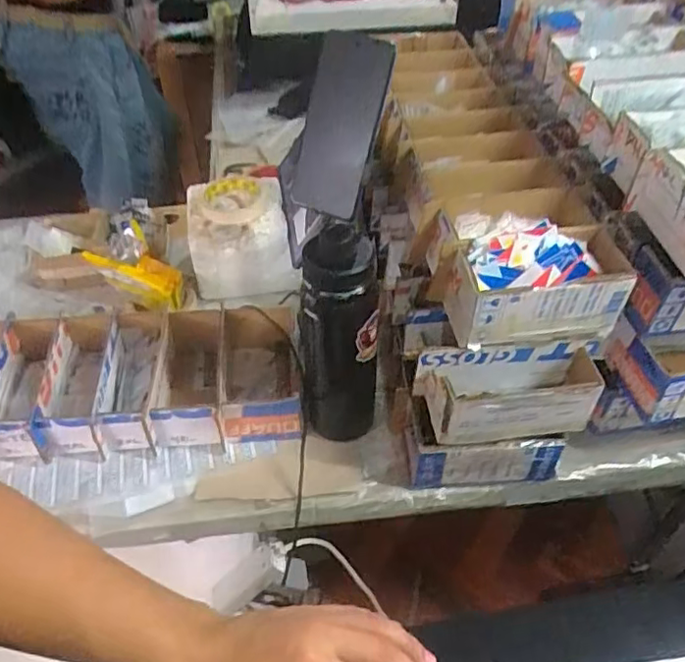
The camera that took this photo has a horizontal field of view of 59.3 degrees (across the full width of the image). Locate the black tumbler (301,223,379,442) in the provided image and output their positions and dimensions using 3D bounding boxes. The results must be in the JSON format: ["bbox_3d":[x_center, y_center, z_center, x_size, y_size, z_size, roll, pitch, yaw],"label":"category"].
[{"bbox_3d":[-0.003,0.006,0.638,0.079,0.278,0.074,0,45,0],"label":"black tumbler"}]

